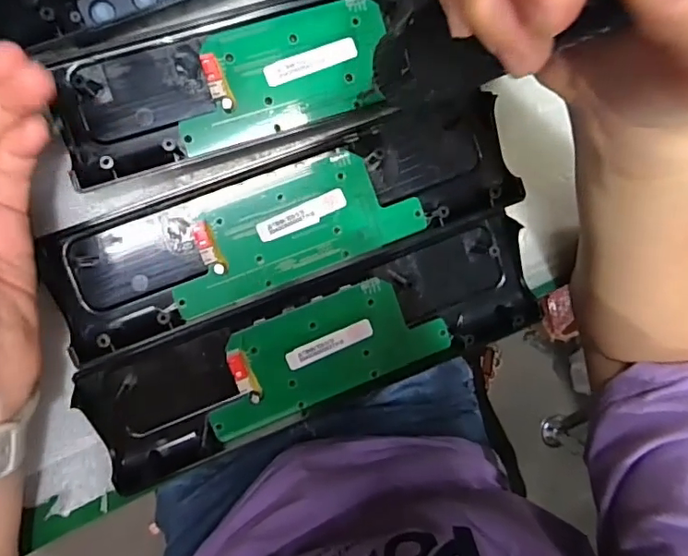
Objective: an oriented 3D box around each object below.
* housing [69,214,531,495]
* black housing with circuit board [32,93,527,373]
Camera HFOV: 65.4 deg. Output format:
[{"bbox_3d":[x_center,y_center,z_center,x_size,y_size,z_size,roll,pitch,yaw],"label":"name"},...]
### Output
[{"bbox_3d":[-0.011,0.040,0.293,0.245,0.020,0.067,-20,98,-6],"label":"housing"},{"bbox_3d":[-0.026,-0.027,0.279,0.245,0.019,0.067,-19,98,-6],"label":"black housing with circuit board"}]

